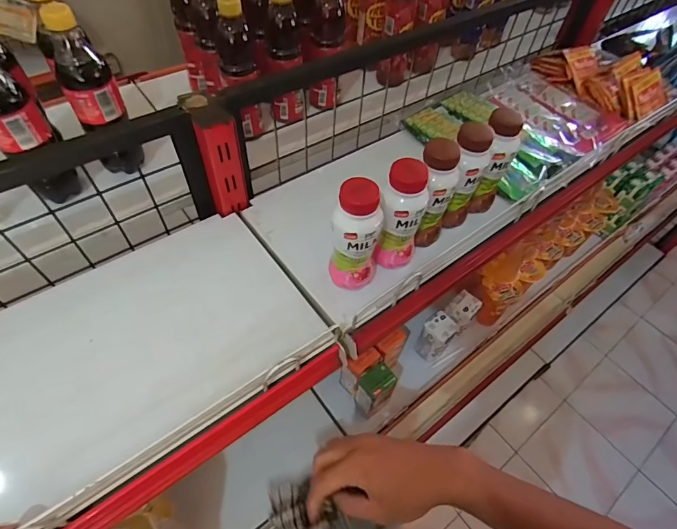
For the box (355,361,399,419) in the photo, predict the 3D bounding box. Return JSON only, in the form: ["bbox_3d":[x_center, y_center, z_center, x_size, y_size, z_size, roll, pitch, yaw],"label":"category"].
[{"bbox_3d":[0.057,0.203,0.647,0.050,0.104,0.046,-31,61,-24],"label":"box"}]

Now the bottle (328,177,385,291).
[{"bbox_3d":[0.019,-0.029,0.434,0.050,0.133,0.046,13,54,6],"label":"bottle"}]

